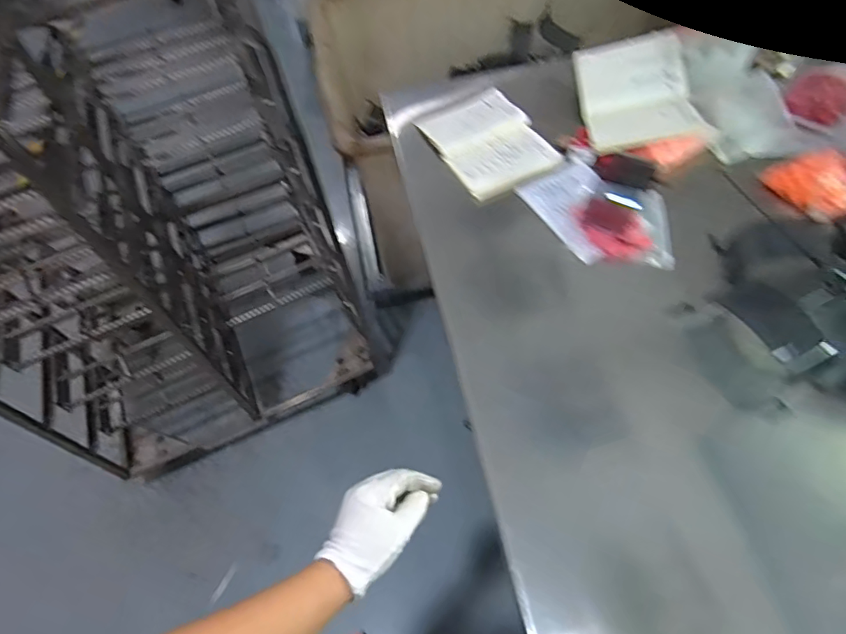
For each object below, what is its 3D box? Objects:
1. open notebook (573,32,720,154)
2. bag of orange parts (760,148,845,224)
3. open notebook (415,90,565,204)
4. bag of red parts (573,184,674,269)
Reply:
[{"bbox_3d":[0.374,-0.392,0.892,0.189,0.063,0.263,-4,57,2],"label":"open notebook"},{"bbox_3d":[0.620,-0.206,0.773,0.159,0.045,0.128,-20,58,-9],"label":"bag of orange parts"},{"bbox_3d":[0.113,-0.312,0.895,0.182,0.023,0.232,-26,59,-12],"label":"open notebook"},{"bbox_3d":[0.301,-0.143,0.774,0.131,0.028,0.158,2,57,6],"label":"bag of red parts"}]

